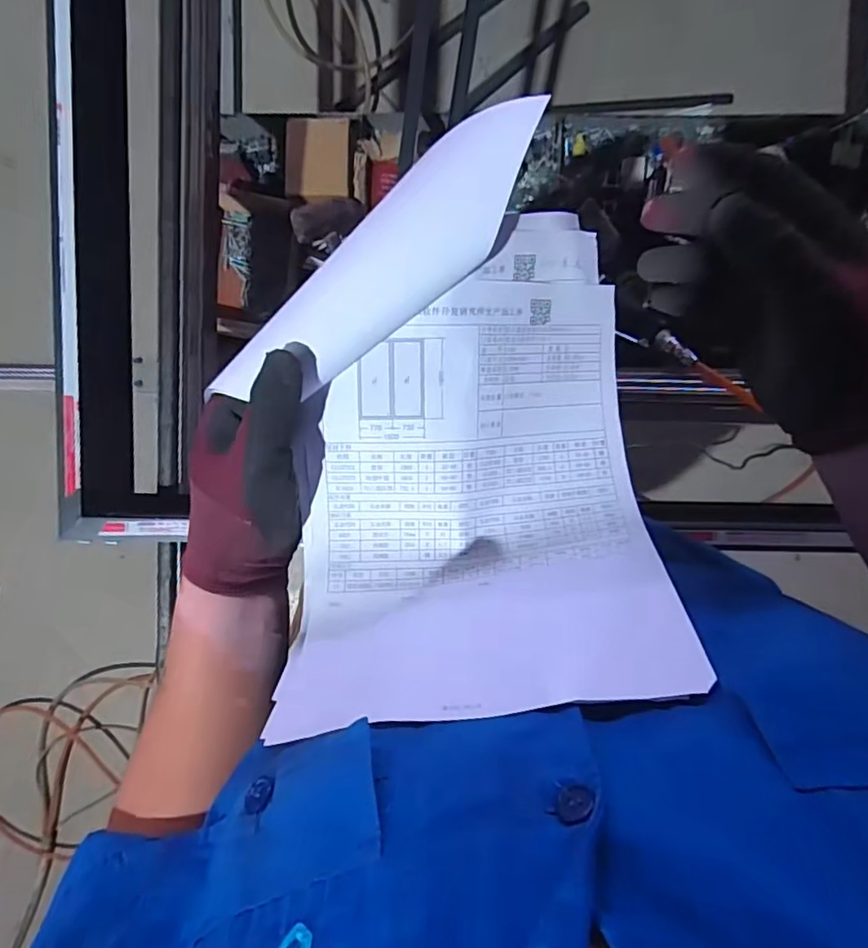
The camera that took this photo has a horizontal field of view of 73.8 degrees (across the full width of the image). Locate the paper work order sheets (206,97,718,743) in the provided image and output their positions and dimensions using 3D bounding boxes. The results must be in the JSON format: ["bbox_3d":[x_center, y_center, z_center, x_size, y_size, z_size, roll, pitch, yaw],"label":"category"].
[{"bbox_3d":[0.011,-0.037,0.318,0.214,0.146,0.291,-7,94,1],"label":"paper work order sheets"}]

